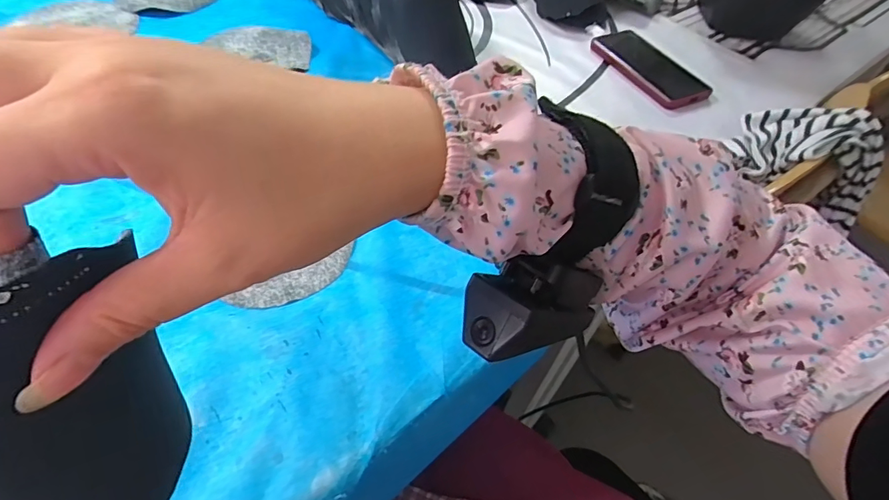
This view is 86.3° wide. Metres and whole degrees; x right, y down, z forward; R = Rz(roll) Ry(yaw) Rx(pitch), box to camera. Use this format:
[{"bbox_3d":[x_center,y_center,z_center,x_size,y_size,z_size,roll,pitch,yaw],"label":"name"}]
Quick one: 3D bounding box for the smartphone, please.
[{"bbox_3d":[0.262,-0.245,0.624,0.072,0.011,0.181,-19,56,-20],"label":"smartphone"}]

